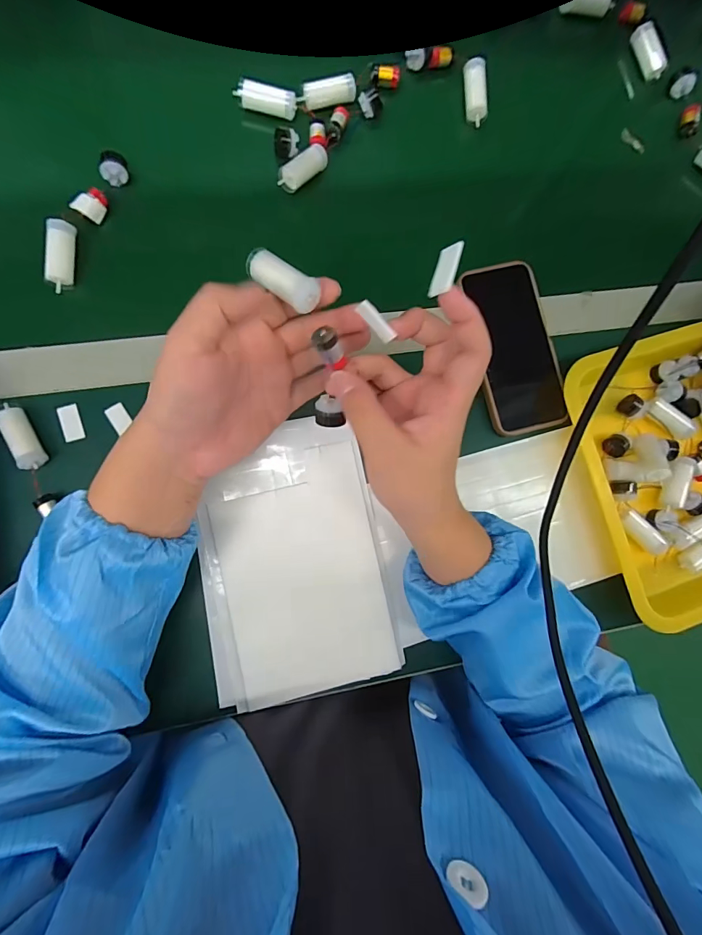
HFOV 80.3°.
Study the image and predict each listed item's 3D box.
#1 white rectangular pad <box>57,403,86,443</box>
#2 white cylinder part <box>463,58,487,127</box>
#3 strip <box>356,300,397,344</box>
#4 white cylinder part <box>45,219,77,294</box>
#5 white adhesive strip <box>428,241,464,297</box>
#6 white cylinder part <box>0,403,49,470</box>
[{"bbox_3d":[-0.238,-0.038,0.353,0.016,0.004,0.031,-16,90,-21],"label":"white rectangular pad"},{"bbox_3d":[0.126,-0.379,0.421,0.019,0.019,0.061,-2,86,-6],"label":"white cylinder part"},{"bbox_3d":[0.016,-0.091,0.261,0.030,0.009,0.004,48,37,-23],"label":"strip"},{"bbox_3d":[-0.247,-0.180,0.354,0.017,0.015,0.057,9,99,-4],"label":"white cylinder part"},{"bbox_3d":[0.055,-0.115,0.241,0.004,0.017,0.030,18,86,-37],"label":"white adhesive strip"},{"bbox_3d":[-0.268,-0.025,0.339,0.018,0.018,0.053,-27,89,-7],"label":"white cylinder part"}]

